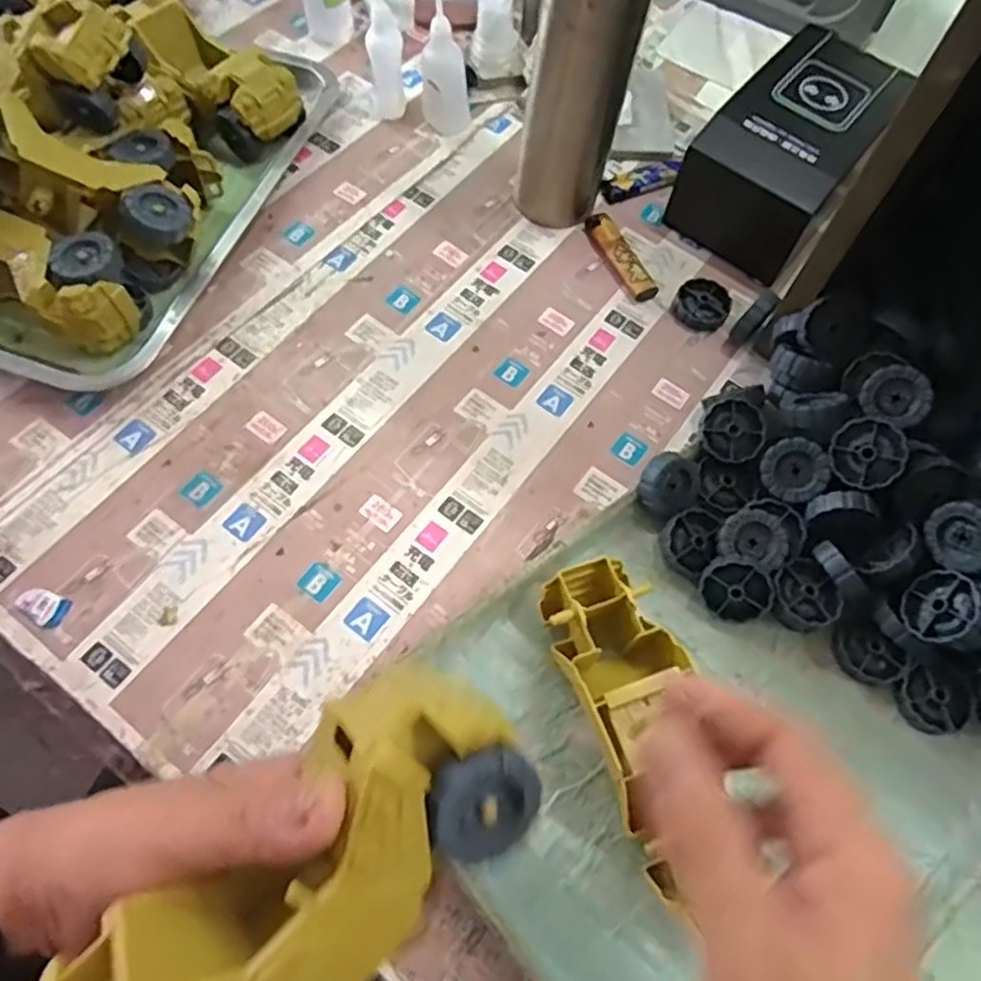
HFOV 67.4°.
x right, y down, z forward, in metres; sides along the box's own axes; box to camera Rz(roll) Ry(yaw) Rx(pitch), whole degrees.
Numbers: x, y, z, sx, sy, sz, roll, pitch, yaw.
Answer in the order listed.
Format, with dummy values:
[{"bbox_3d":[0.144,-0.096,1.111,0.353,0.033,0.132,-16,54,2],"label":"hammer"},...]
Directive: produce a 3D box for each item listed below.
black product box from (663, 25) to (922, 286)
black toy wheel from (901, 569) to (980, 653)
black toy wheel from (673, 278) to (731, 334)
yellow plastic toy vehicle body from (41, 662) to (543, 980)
[{"bbox_3d":[0.222,-0.249,0.544,0.096,0.080,0.165,38,69,15],"label":"black product box"},{"bbox_3d":[0.245,0.064,0.392,0.043,0.014,0.038,19,88,45],"label":"black toy wheel"},{"bbox_3d":[0.152,-0.133,0.528,0.039,0.011,0.037,1,64,-2],"label":"black toy wheel"},{"bbox_3d":[-0.063,0.123,0.221,0.164,0.048,0.067,-41,72,-12],"label":"yellow plastic toy vehicle body"}]

